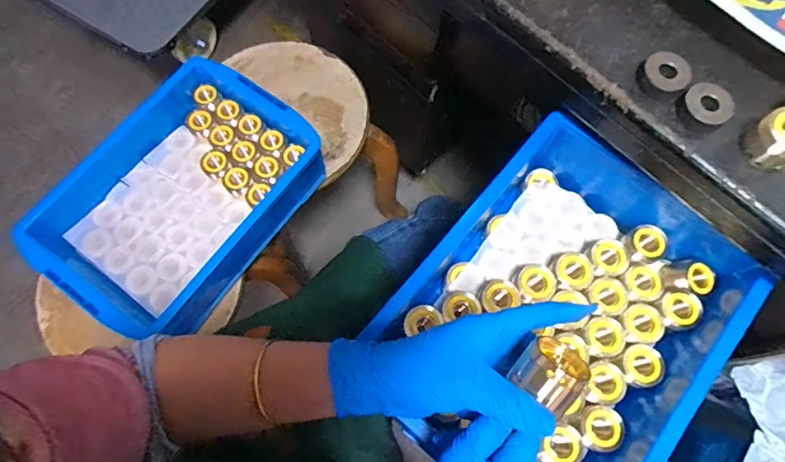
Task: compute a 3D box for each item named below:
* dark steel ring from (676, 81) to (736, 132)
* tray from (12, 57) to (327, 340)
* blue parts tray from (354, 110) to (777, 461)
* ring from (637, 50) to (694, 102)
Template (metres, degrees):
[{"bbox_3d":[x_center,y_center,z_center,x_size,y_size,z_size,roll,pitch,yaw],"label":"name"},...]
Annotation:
[{"bbox_3d":[0.268,-0.105,0.414,0.040,0.021,0.033,40,75,12],"label":"dark steel ring"},{"bbox_3d":[-0.289,-0.044,0.694,0.236,0.116,0.364,35,74,11],"label":"tray"},{"bbox_3d":[0.169,0.081,0.493,0.261,0.108,0.356,37,75,11],"label":"blue parts tray"},{"bbox_3d":[0.238,-0.136,0.428,0.041,0.019,0.039,0,71,0],"label":"ring"}]

